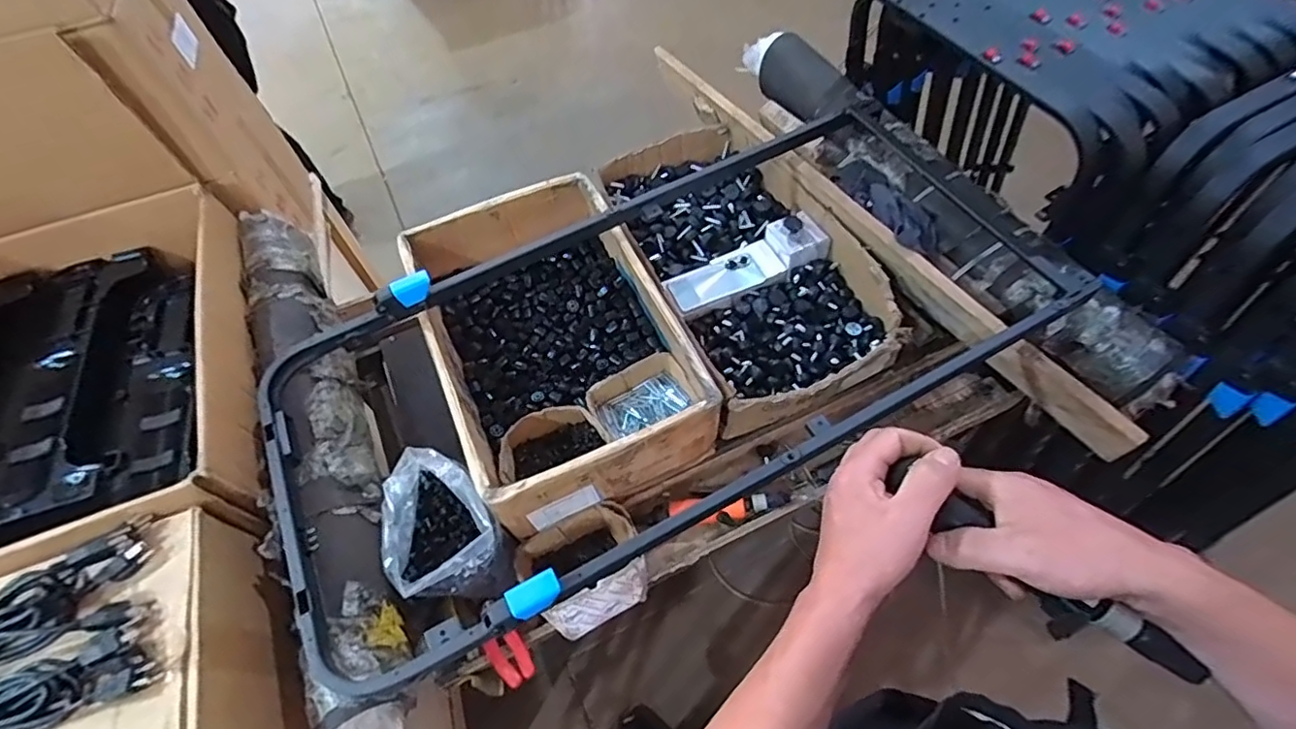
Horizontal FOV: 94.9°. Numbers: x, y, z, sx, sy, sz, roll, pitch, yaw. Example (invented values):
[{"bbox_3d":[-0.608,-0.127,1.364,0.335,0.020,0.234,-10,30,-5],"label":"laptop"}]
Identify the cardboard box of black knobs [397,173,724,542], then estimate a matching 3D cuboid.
[{"bbox_3d":[-0.151,-0.043,0.969,0.346,0.161,0.529,-24,60,-10],"label":"cardboard box of black knobs"}]

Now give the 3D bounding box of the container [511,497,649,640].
[{"bbox_3d":[-0.088,0.296,0.857,0.173,0.104,0.154,-27,61,-11],"label":"container"}]

